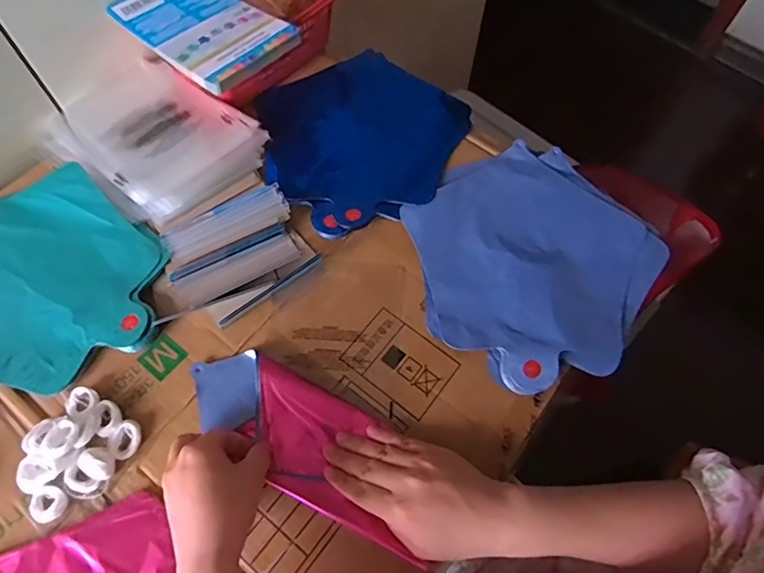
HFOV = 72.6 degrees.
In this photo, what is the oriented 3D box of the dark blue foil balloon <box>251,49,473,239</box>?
[{"bbox_3d":[-0.015,-0.167,0.572,0.223,0.024,0.208,-22,67,-13],"label":"dark blue foil balloon"}]

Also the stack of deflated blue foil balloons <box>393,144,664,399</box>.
[{"bbox_3d":[0.147,-0.031,0.514,0.243,0.014,0.230,-41,73,-19],"label":"stack of deflated blue foil balloons"}]

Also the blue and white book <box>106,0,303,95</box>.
[{"bbox_3d":[-0.185,-0.272,0.536,0.184,0.021,0.115,41,69,16],"label":"blue and white book"}]

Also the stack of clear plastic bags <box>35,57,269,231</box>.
[{"bbox_3d":[-0.254,-0.168,0.573,0.228,0.034,0.165,38,69,15],"label":"stack of clear plastic bags"}]

